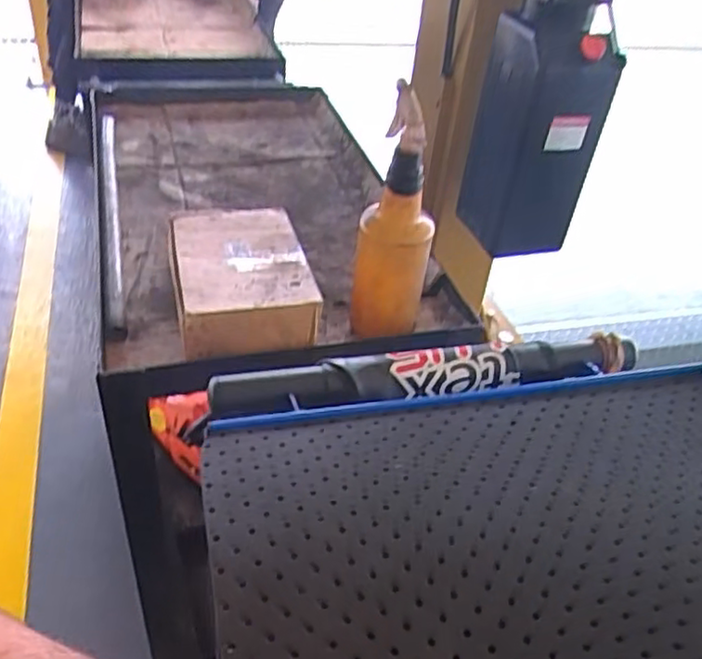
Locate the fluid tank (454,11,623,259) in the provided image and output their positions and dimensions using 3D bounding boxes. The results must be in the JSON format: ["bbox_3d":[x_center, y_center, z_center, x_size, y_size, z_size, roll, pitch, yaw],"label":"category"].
[{"bbox_3d":[0.342,-0.366,1.306,0.154,0.399,0.219,-6,41,-15],"label":"fluid tank"}]

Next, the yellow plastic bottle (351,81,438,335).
[{"bbox_3d":[0.048,-0.088,0.799,0.085,0.222,0.070,8,39,2],"label":"yellow plastic bottle"}]

